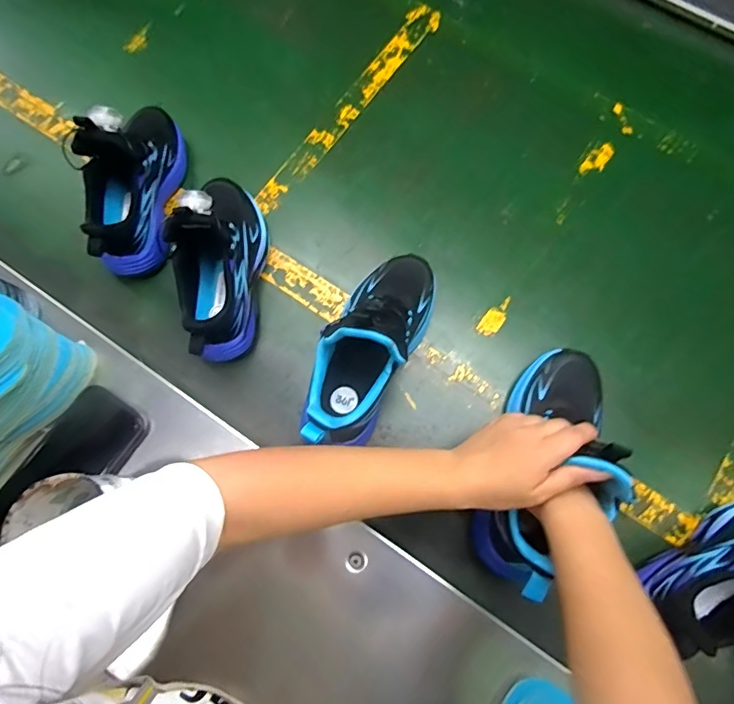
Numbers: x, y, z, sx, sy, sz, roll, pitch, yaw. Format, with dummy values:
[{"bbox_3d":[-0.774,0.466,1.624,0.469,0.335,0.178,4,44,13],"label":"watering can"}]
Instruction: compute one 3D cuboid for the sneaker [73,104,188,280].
[{"bbox_3d":[-0.262,-0.193,0.523,0.072,0.127,0.208,4,75,1],"label":"sneaker"}]

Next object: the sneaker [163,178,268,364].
[{"bbox_3d":[-0.155,-0.097,0.498,0.072,0.127,0.210,3,75,0],"label":"sneaker"}]

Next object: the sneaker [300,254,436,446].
[{"bbox_3d":[0.007,-0.012,0.465,0.079,0.142,0.216,23,76,5],"label":"sneaker"}]

